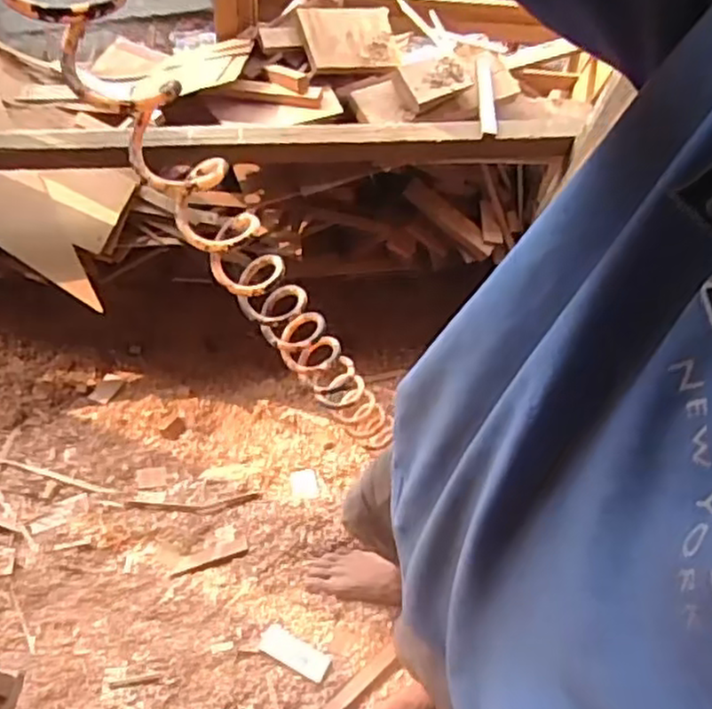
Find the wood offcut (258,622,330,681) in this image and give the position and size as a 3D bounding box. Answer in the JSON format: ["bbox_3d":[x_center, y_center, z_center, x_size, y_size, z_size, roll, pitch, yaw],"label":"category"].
[{"bbox_3d":[-0.109,0.526,1.248,0.125,0.007,0.050,26,64,10],"label":"wood offcut"}]

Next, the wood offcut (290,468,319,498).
[{"bbox_3d":[-0.103,0.254,1.396,0.052,0.007,0.056,-10,63,-8],"label":"wood offcut"}]

